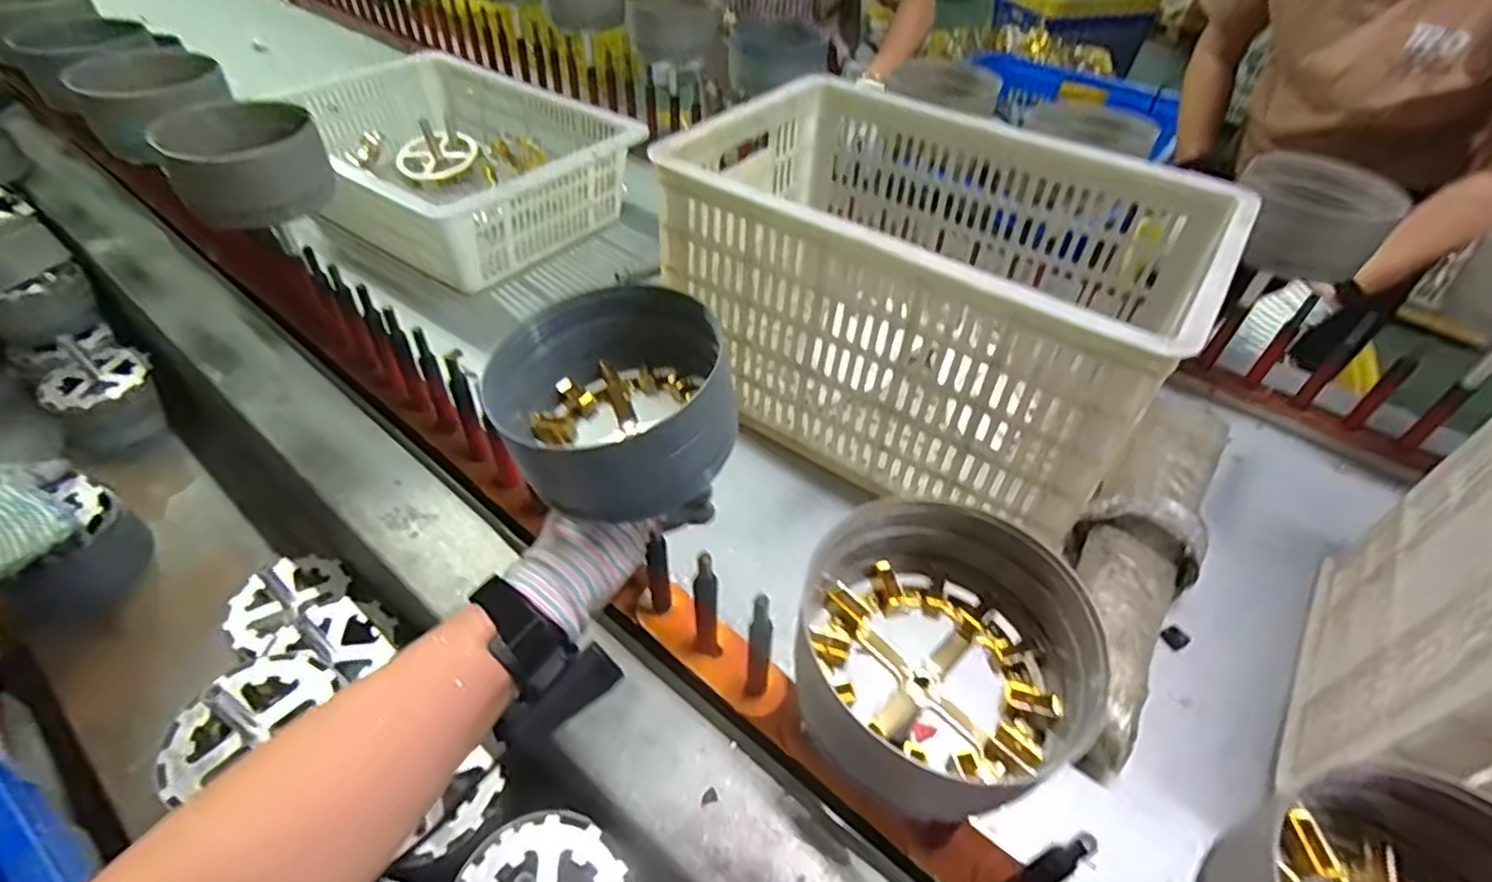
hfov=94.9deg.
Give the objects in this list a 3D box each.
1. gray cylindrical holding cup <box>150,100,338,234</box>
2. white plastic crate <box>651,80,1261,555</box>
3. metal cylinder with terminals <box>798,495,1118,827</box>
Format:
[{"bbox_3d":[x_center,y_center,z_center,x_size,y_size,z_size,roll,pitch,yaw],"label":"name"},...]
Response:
[{"bbox_3d":[-0.486,-0.274,0.672,0.129,0.073,0.136,-28,52,-25],"label":"gray cylindrical holding cup"},{"bbox_3d":[0.178,-0.154,0.694,0.456,0.238,0.309,28,51,24],"label":"white plastic crate"},{"bbox_3d":[0.097,0.100,0.342,0.137,0.083,0.130,1,45,-1],"label":"metal cylinder with terminals"}]

